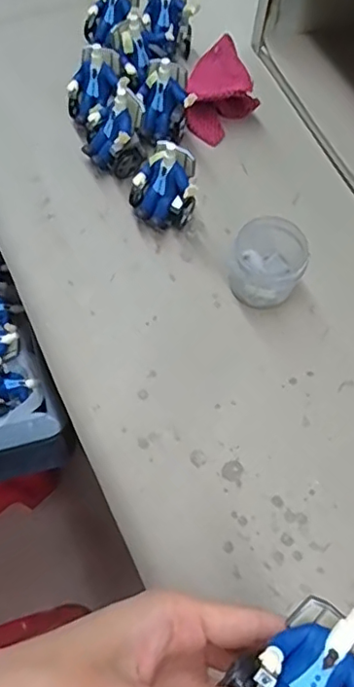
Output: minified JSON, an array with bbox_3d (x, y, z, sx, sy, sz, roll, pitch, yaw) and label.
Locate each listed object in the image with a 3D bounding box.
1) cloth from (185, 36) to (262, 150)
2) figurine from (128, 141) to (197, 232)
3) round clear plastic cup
[{"bbox_3d":[0.040,-0.221,0.503,0.061,0.043,0.085,7,62,0],"label":"cloth"},{"bbox_3d":[-0.010,-0.117,0.441,0.050,0.060,0.040,2,62,-3],"label":"figurine"},{"bbox_3d":[0.065,-0.057,0.417,0.051,0.049,0.046,16,62,4],"label":"round clear plastic cup"}]

